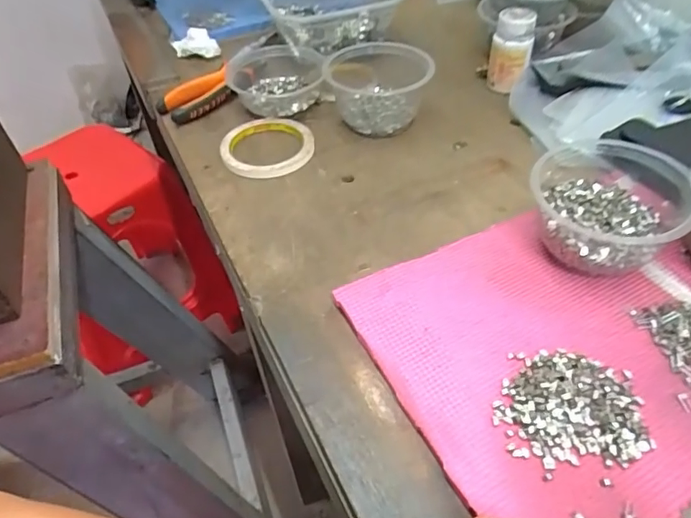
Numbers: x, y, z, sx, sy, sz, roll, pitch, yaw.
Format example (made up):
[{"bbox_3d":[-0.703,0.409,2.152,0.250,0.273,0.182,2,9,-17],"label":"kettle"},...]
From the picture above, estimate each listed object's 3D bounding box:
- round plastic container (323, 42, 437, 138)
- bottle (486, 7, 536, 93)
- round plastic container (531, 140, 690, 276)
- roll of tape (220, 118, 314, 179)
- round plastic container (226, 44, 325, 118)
[{"bbox_3d":[0.036,-0.192,0.587,0.113,0.063,0.110,-5,47,1],"label":"round plastic container"},{"bbox_3d":[0.187,-0.234,0.597,0.044,0.085,0.034,9,48,14],"label":"bottle"},{"bbox_3d":[0.206,-0.039,0.417,0.110,0.068,0.110,-3,47,3],"label":"round plastic container"},{"bbox_3d":[-0.083,-0.119,0.563,0.096,0.015,0.096,-3,47,3],"label":"roll of tape"},{"bbox_3d":[-0.080,-0.214,0.624,0.115,0.048,0.125,-3,47,3],"label":"round plastic container"}]

